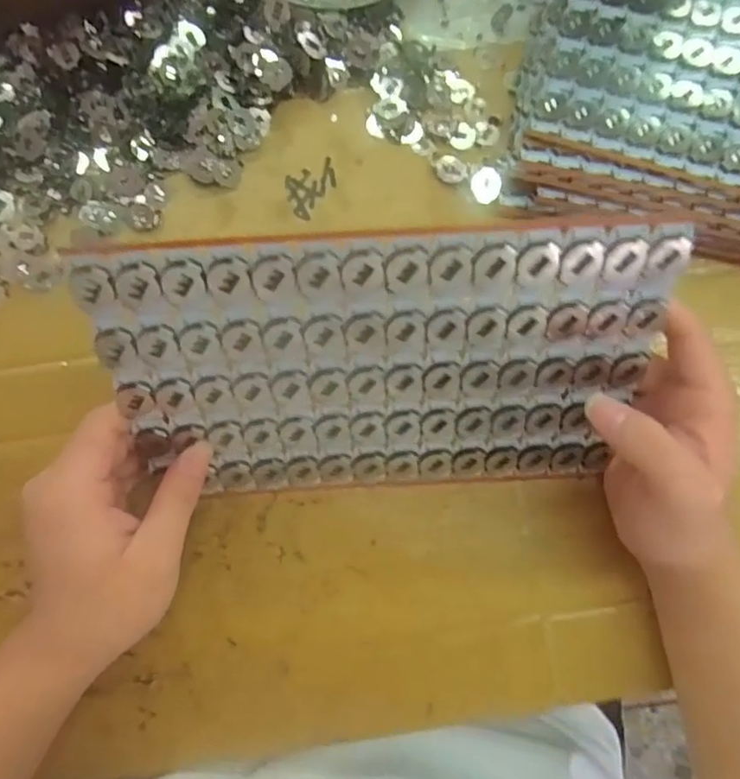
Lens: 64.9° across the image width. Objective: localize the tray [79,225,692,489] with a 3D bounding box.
[{"bbox_3d":[0.007,-0.004,0.277,0.242,0.145,0.007,-2,42,-3],"label":"tray"}]

